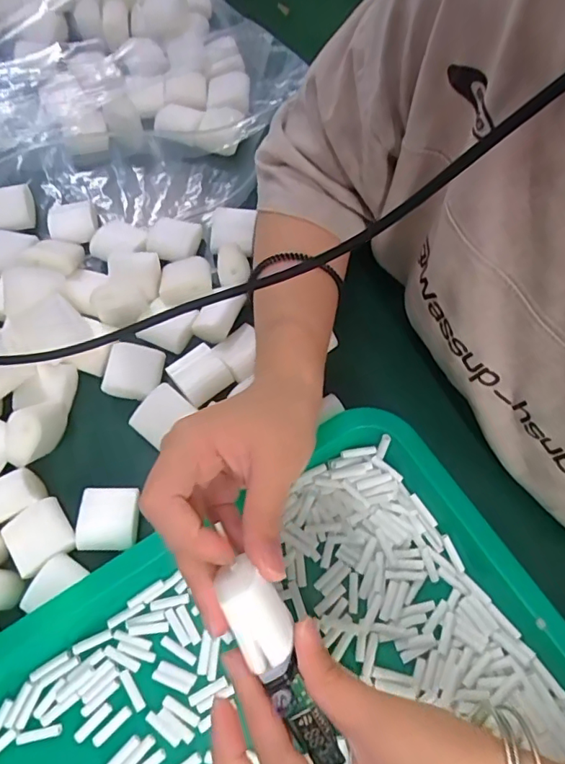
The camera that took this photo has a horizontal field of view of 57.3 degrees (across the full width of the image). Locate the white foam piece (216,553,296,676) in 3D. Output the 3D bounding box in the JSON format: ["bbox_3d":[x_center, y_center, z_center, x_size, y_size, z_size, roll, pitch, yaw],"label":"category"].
[{"bbox_3d":[-0.012,0.094,0.210,0.024,0.020,0.035,-37,95,-32],"label":"white foam piece"}]

